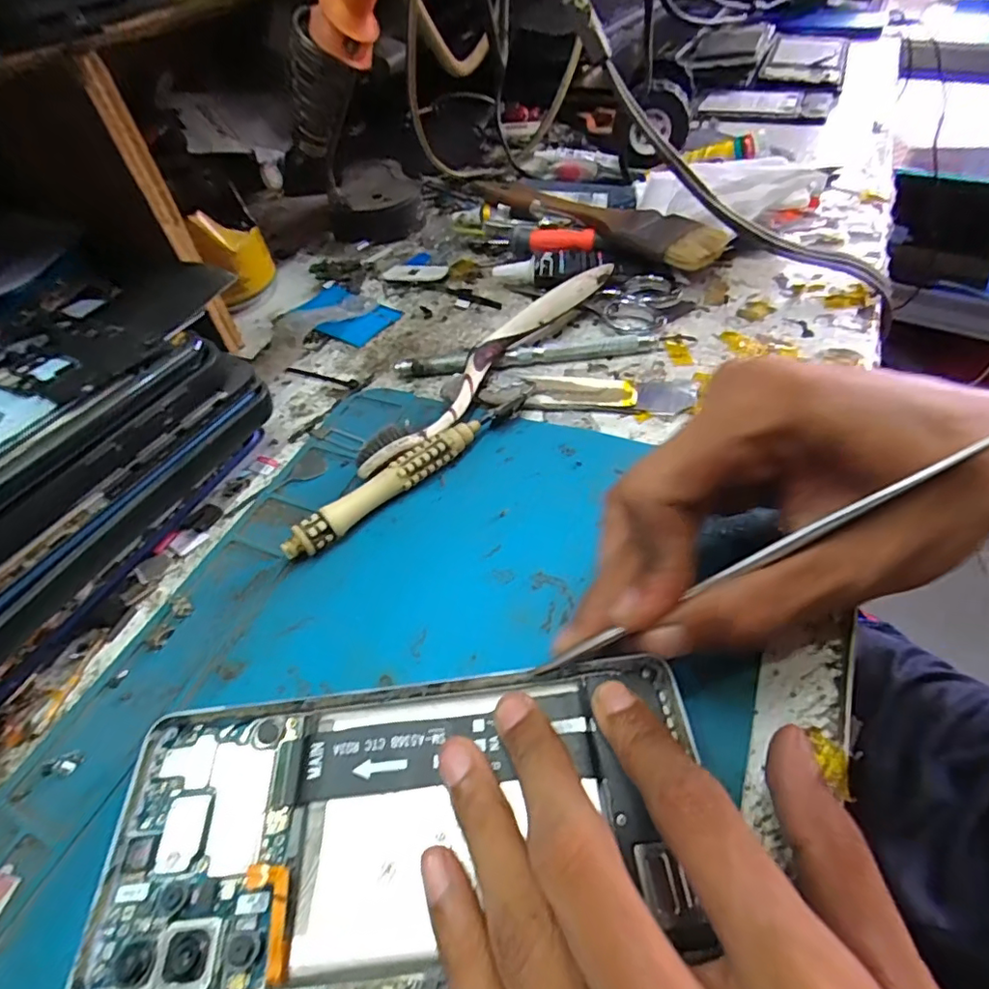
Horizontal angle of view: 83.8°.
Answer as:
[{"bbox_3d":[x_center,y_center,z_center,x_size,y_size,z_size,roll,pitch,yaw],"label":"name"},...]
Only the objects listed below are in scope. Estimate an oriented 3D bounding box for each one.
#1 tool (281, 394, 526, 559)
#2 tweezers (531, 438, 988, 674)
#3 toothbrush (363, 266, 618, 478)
[{"bbox_3d":[-0.033,-0.010,0.228,0.116,0.014,0.011,-38,56,-24],"label":"tool"},{"bbox_3d":[0.065,0.020,0.146,0.130,0.007,0.004,-34,47,18],"label":"tweezers"},{"bbox_3d":[0.001,-0.064,0.264,0.018,0.023,0.172,30,59,27],"label":"toothbrush"}]

